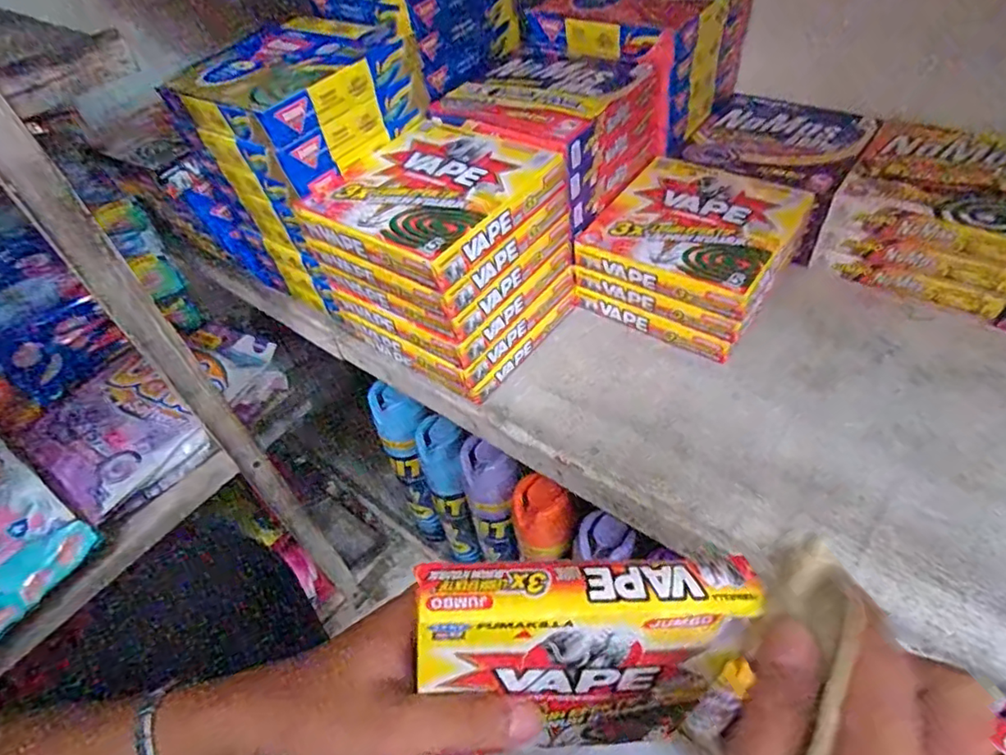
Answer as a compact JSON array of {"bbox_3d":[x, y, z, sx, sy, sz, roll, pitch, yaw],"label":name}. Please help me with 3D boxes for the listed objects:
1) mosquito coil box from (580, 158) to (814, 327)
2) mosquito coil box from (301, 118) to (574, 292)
[{"bbox_3d":[0.150,-0.113,0.442,0.138,0.028,0.135,26,54,27],"label":"mosquito coil box"},{"bbox_3d":[-0.050,-0.124,0.386,0.129,0.026,0.133,27,55,28],"label":"mosquito coil box"}]

